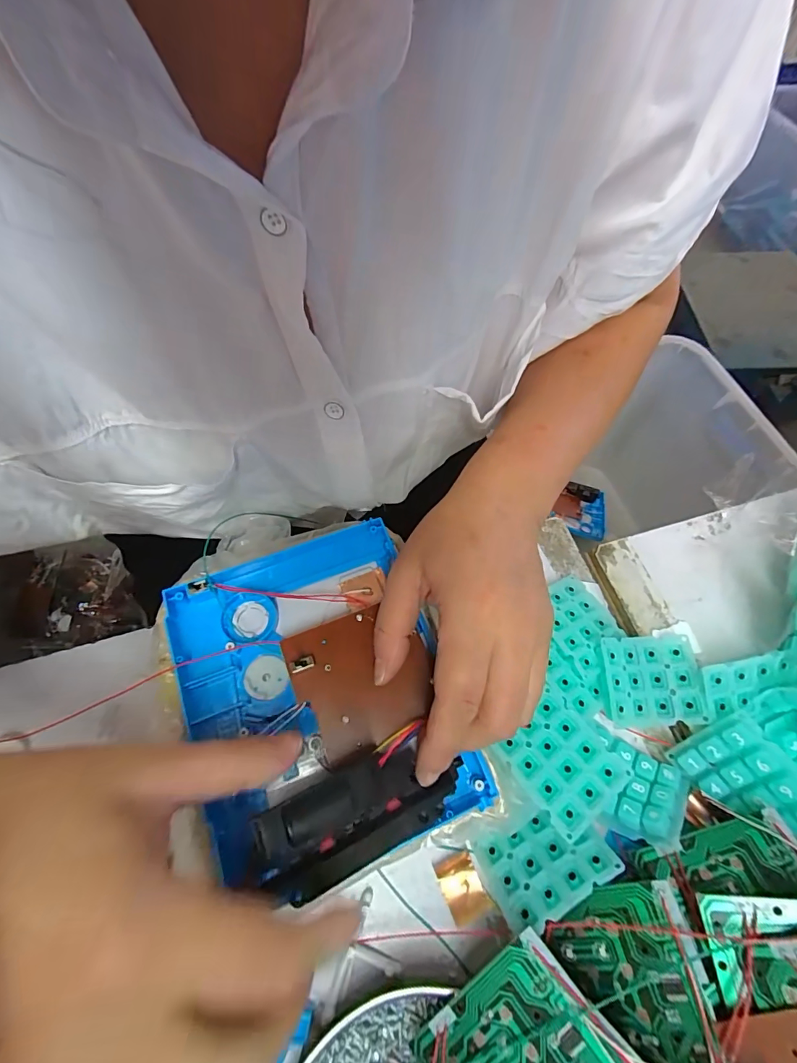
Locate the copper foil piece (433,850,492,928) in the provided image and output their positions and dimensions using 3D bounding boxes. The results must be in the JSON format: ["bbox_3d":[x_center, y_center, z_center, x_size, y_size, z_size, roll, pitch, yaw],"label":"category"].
[{"bbox_3d":[0.033,0.187,0.228,0.020,0.004,0.028,-21,66,-12],"label":"copper foil piece"}]

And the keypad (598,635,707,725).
[{"bbox_3d":[0.149,0.088,0.259,0.056,0.012,0.049,-1,63,-3],"label":"keypad"}]

